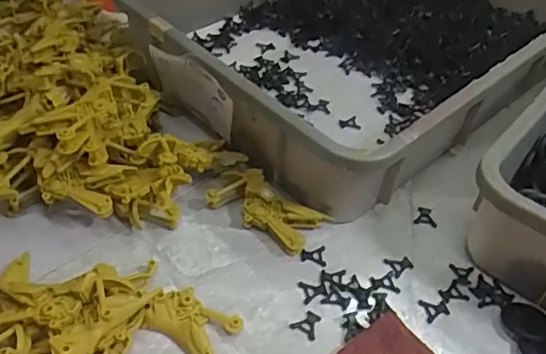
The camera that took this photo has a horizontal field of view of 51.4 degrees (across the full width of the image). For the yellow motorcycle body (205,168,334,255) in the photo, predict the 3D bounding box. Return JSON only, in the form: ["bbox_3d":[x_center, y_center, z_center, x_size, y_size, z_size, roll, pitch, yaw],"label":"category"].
[{"bbox_3d":[-0.007,0.027,0.500,0.098,0.025,0.045,30,49,22],"label":"yellow motorcycle body"}]

